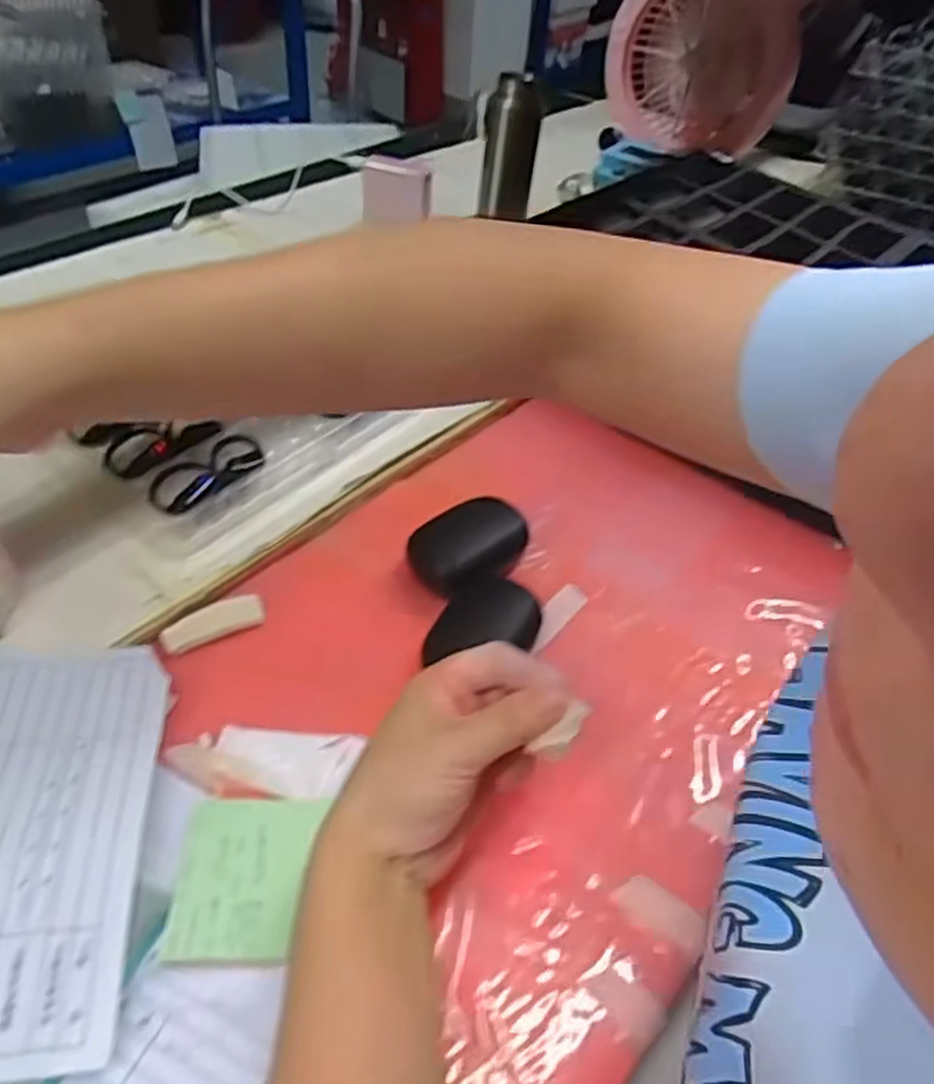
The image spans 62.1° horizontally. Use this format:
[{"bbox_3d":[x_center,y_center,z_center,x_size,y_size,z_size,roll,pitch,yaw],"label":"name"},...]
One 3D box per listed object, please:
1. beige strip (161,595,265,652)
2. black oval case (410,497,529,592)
[{"bbox_3d":[-0.158,0.049,0.483,0.062,0.005,0.024,-20,50,-23],"label":"beige strip"},{"bbox_3d":[0.002,0.006,0.531,0.082,0.029,0.059,-31,55,-31],"label":"black oval case"}]

